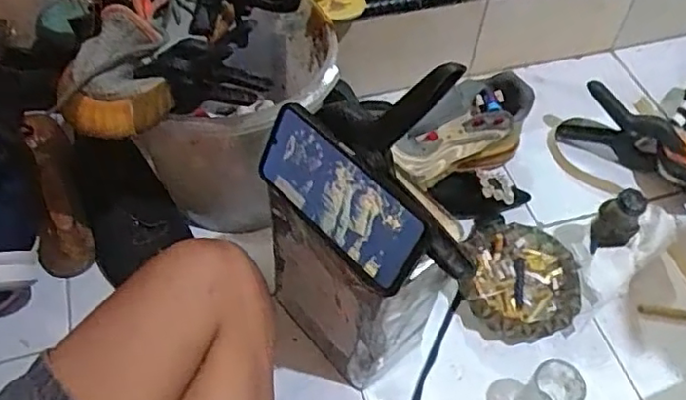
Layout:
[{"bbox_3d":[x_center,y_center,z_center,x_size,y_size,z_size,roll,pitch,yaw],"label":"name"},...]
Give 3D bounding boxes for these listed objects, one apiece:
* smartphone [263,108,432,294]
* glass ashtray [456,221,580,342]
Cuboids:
[{"bbox_3d":[-0.005,0.001,0.492,0.163,0.085,0.009,43,36,20],"label":"smartphone"},{"bbox_3d":[0.211,0.100,0.738,0.133,0.044,0.143,8,55,2],"label":"glass ashtray"}]

